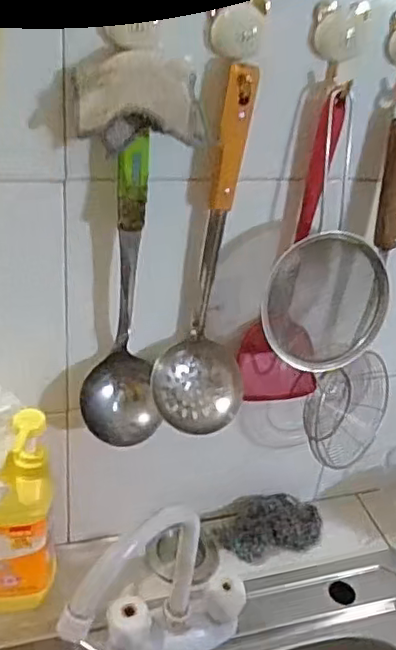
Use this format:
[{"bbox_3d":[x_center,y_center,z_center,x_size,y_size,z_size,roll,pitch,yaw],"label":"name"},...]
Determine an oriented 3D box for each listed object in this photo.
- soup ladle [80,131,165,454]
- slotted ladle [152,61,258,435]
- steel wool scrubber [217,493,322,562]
[{"bbox_3d":[-0.069,-0.022,0.567,0.071,0.293,0.056,-8,35,-21],"label":"soup ladle"},{"bbox_3d":[0.013,-0.051,0.573,0.088,0.333,0.068,8,32,3],"label":"slotted ladle"},{"bbox_3d":[0.093,0.249,0.785,0.134,0.032,0.072,-2,33,-13],"label":"steel wool scrubber"}]

